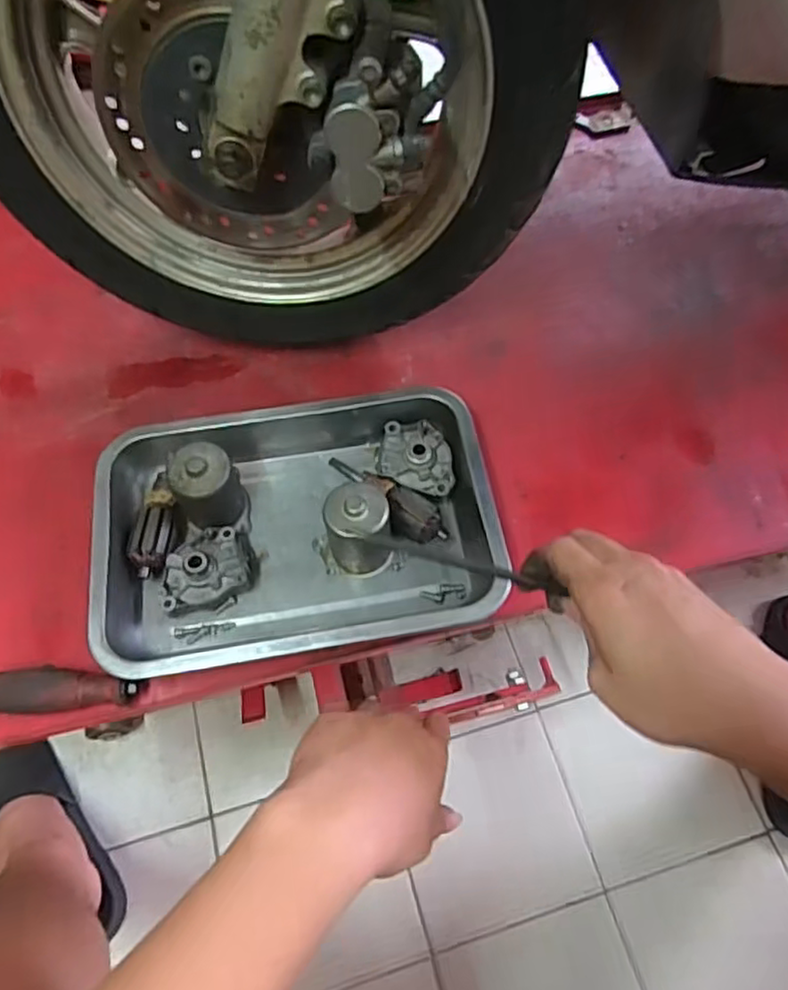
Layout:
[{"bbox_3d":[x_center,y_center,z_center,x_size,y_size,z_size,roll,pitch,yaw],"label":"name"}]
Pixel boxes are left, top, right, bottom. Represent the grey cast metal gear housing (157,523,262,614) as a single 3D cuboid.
[{"bbox_3d":[-0.148,0.053,0.533,0.074,0.035,0.068,0,64,-1],"label":"grey cast metal gear housing"}]

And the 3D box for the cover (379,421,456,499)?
[{"bbox_3d":[0.019,-0.034,0.565,0.061,0.019,0.068,-1,64,-1],"label":"cover"}]

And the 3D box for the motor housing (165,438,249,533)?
[{"bbox_3d":[-0.148,-0.002,0.542,0.052,0.077,0.057,-27,67,-13],"label":"motor housing"}]

